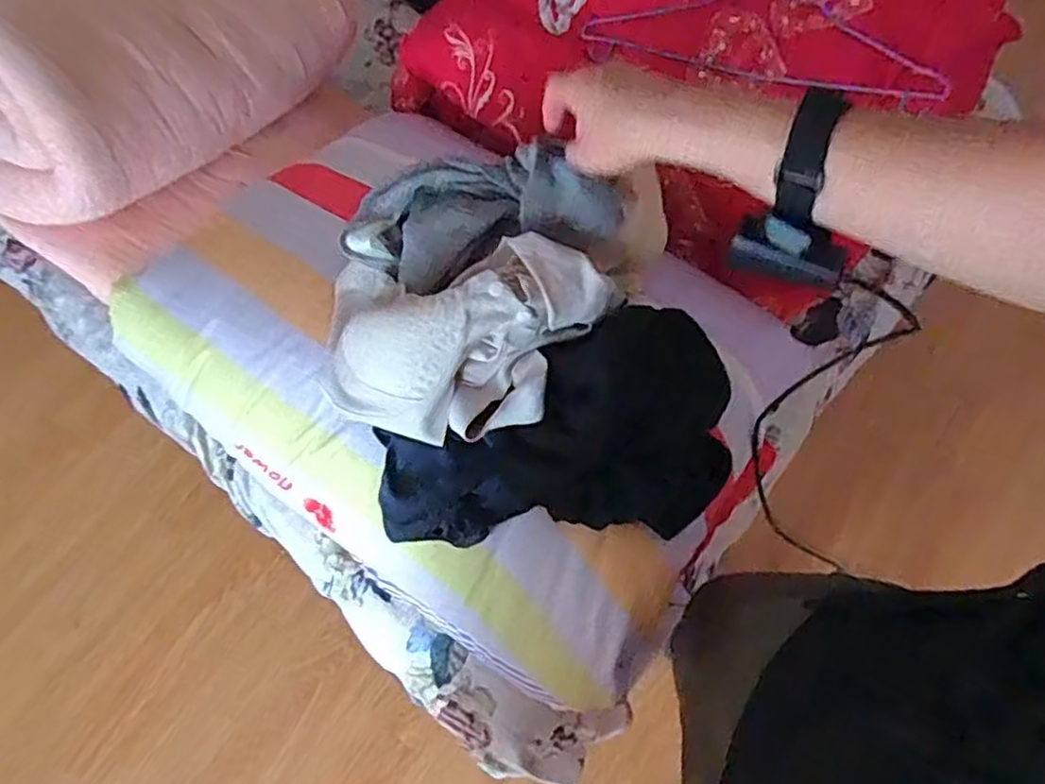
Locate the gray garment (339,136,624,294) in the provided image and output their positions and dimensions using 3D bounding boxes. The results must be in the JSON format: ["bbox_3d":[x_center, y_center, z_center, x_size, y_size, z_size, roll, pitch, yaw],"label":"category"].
[{"bbox_3d":[-0.043,-0.158,0.643,0.251,0.042,0.130,-4,71,21],"label":"gray garment"}]

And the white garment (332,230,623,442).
[{"bbox_3d":[-0.060,-0.044,0.619,0.252,0.113,0.158,8,72,3],"label":"white garment"}]

